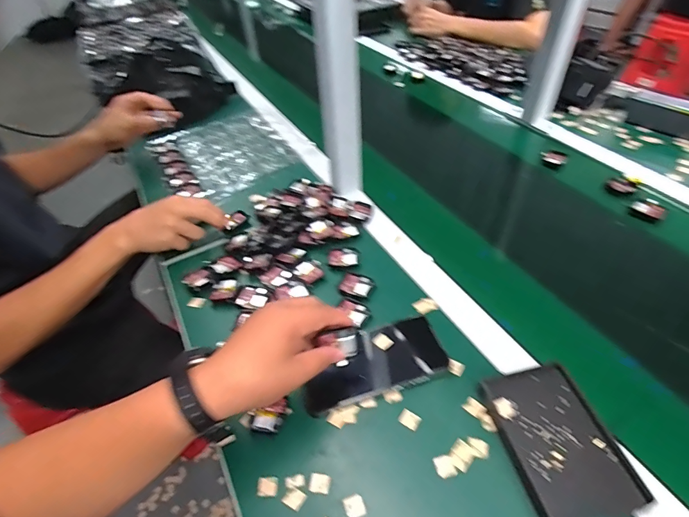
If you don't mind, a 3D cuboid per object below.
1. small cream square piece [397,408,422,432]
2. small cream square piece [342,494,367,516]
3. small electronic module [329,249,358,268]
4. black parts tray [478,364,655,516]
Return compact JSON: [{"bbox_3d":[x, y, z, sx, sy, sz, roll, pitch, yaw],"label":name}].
[{"bbox_3d":[0.068,0.166,0.404,0.021,0.004,0.016,26,53,25],"label":"small cream square piece"},{"bbox_3d":[0.009,0.223,0.352,0.017,0.004,0.018,-15,47,-11],"label":"small cream square piece"},{"bbox_3d":[-0.001,-0.001,0.565,0.043,0.007,0.030,-1,46,2],"label":"small electronic module"},{"bbox_3d":[0.200,0.173,0.370,0.091,0.021,0.134,-10,47,-6],"label":"black parts tray"}]

